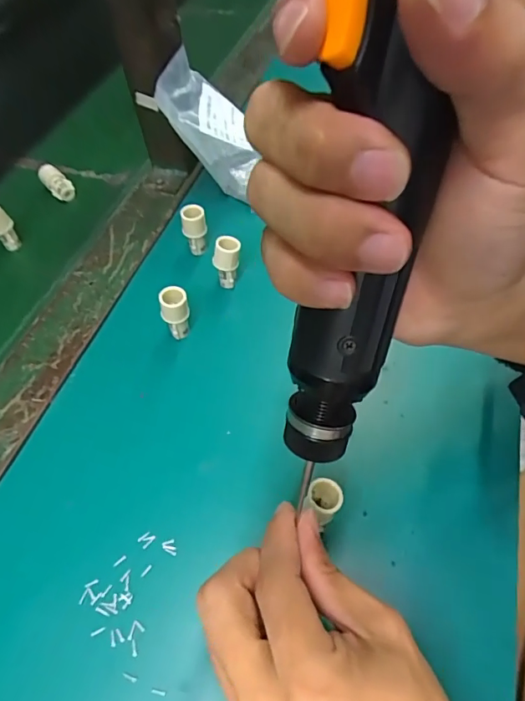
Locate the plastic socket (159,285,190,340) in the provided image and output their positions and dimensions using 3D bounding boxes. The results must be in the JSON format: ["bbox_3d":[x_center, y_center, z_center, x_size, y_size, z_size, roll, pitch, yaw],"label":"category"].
[{"bbox_3d":[-0.062,-0.025,0.347,0.020,0.044,0.016,-16,56,-7],"label":"plastic socket"}]

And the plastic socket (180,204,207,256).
[{"bbox_3d":[-0.056,-0.099,0.398,0.020,0.041,0.015,-12,56,-4],"label":"plastic socket"}]

